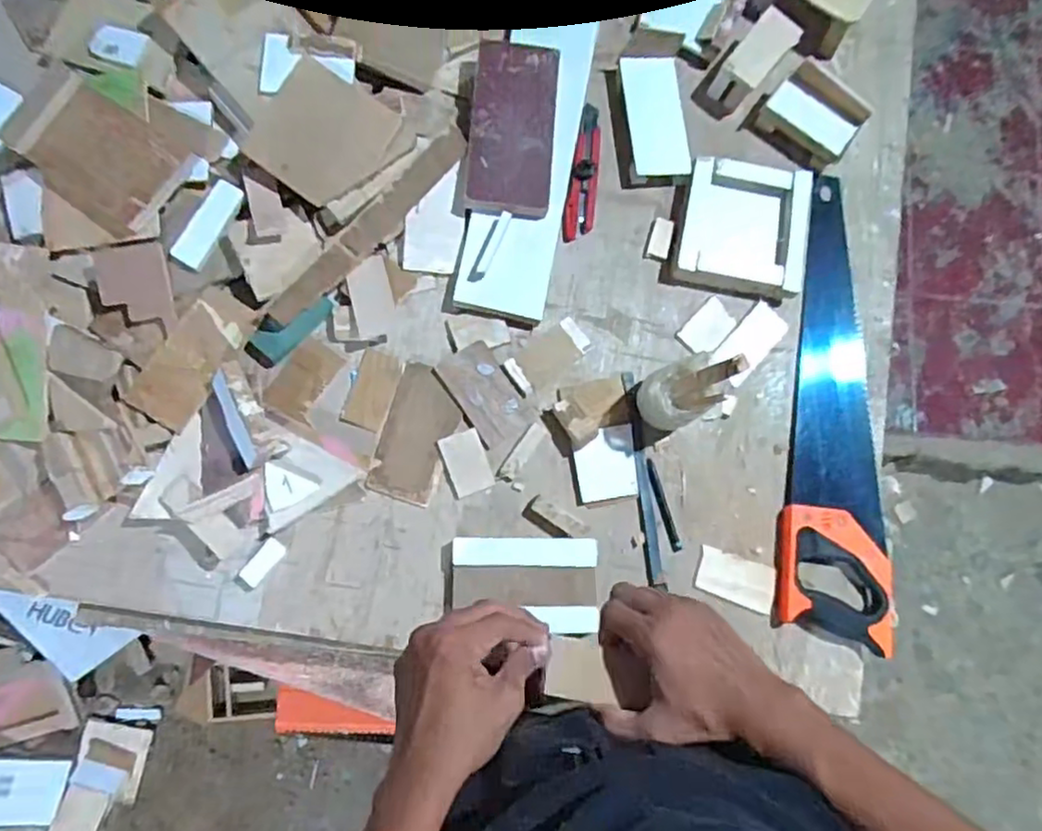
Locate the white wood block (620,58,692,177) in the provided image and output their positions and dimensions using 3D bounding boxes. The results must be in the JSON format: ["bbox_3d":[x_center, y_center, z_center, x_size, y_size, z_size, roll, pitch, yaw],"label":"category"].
[{"bbox_3d":[0.153,-0.339,0.748,0.065,0.020,0.137,-7,81,-4],"label":"white wood block"}]

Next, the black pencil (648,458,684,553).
[{"bbox_3d":[0.153,0.096,0.707,0.014,0.008,0.101,-17,82,-6],"label":"black pencil"}]

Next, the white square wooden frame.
[{"bbox_3d":[0.251,-0.213,0.742,0.140,0.040,0.145,12,81,-1],"label":"white square wooden frame"}]

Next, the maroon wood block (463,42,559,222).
[{"bbox_3d":[-0.008,-0.314,0.720,0.090,0.015,0.190,6,84,-11],"label":"maroon wood block"}]

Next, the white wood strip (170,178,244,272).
[{"bbox_3d":[-0.323,-0.197,0.681,0.034,0.008,0.096,28,81,1],"label":"white wood strip"}]

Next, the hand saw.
[{"bbox_3d":[0.338,-0.016,0.731,0.113,0.031,0.510,3,79,-4],"label":"hand saw"}]

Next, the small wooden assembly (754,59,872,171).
[{"bbox_3d":[0.338,-0.346,0.765,0.102,0.056,0.067,38,86,-1],"label":"small wooden assembly"}]

